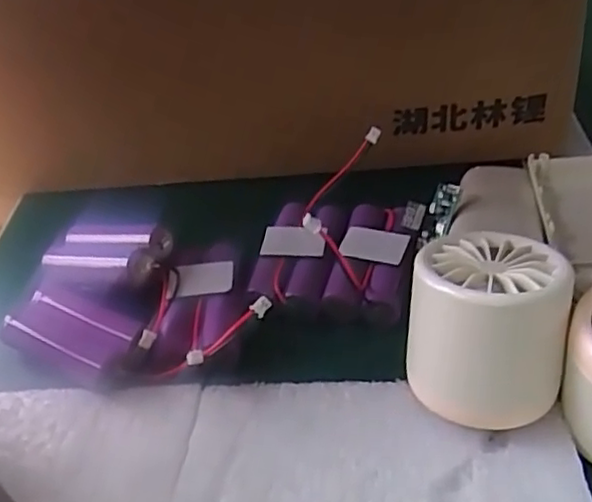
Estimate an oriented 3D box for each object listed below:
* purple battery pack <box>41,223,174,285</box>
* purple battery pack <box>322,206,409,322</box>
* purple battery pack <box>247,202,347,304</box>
[{"bbox_3d":[-0.097,0.001,0.336,0.072,0.013,0.038,2,41,30],"label":"purple battery pack"},{"bbox_3d":[0.034,-0.001,0.315,0.034,0.017,0.067,2,43,16],"label":"purple battery pack"},{"bbox_3d":[0.002,-0.002,0.328,0.035,0.020,0.065,2,43,16],"label":"purple battery pack"}]

